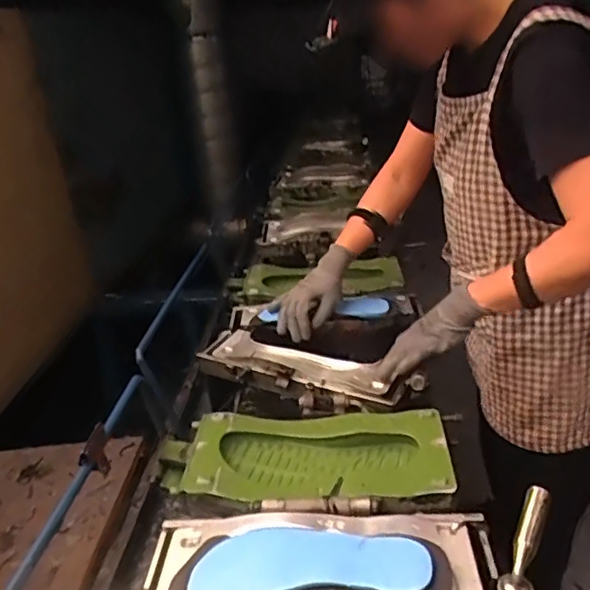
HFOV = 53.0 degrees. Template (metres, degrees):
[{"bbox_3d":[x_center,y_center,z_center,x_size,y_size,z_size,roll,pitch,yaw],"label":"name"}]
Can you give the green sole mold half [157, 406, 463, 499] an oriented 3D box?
[{"bbox_3d":[0.016,0.237,0.876,0.416,0.058,0.193,1,24,4],"label":"green sole mold half"}]

